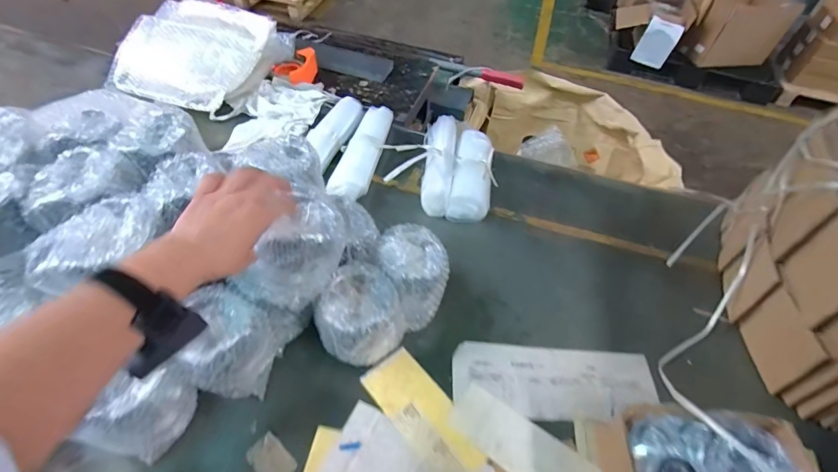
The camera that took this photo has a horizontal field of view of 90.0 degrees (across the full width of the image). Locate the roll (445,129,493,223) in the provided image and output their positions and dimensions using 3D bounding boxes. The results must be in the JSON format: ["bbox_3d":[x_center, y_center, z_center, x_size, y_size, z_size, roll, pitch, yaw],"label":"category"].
[{"bbox_3d":[0.113,-0.128,0.861,0.081,0.057,0.230,11,49,5],"label":"roll"}]

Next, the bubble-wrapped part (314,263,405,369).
[{"bbox_3d":[-0.085,0.116,0.594,0.112,0.113,0.104,3,48,-3],"label":"bubble-wrapped part"}]

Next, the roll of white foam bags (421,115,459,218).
[{"bbox_3d":[0.044,-0.153,0.862,0.072,0.068,0.239,8,48,2],"label":"roll of white foam bags"}]

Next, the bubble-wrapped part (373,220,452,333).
[{"bbox_3d":[-0.011,0.063,0.655,0.106,0.108,0.133,-23,55,-23],"label":"bubble-wrapped part"}]

